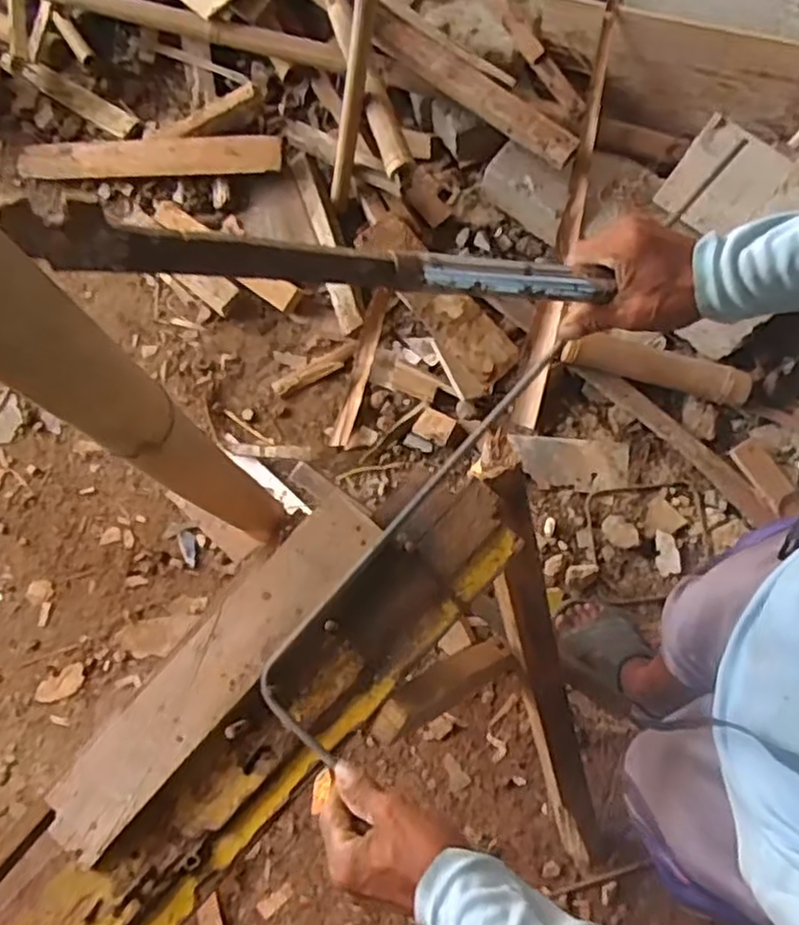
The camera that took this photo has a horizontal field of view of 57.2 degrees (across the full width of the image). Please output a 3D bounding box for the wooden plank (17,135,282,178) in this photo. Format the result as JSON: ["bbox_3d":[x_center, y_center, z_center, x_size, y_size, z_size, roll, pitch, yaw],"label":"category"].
[{"bbox_3d":[-0.544,-0.646,1.549,0.617,0.026,0.078,4,92,13],"label":"wooden plank"}]

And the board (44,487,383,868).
[{"bbox_3d":[-0.142,0.162,0.572,0.067,0.018,0.328,40,82,11],"label":"board"}]

